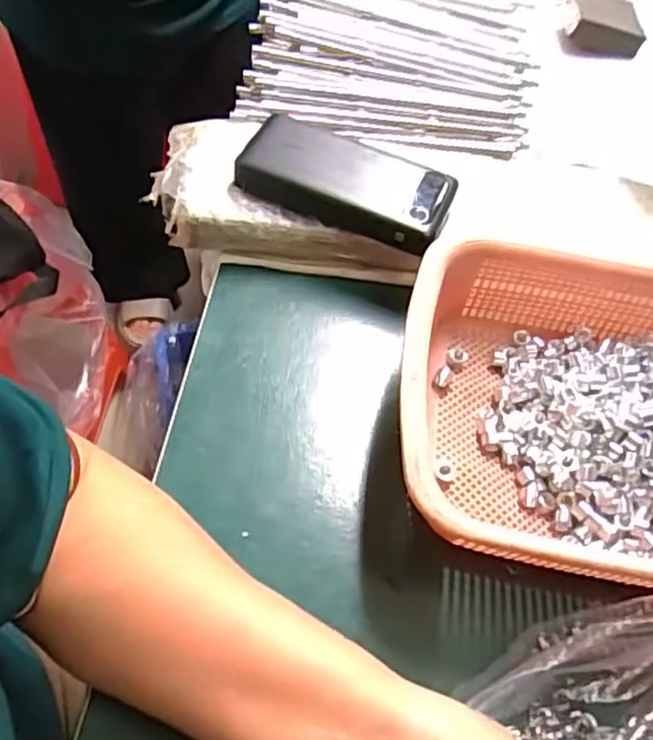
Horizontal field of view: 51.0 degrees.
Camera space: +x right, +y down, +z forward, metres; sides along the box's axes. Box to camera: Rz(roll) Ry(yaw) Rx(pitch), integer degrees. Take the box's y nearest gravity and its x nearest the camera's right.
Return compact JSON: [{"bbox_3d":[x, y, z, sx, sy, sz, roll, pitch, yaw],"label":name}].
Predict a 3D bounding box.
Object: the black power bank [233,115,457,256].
[{"bbox_3d":[0.015,-0.142,0.504,0.155,0.022,0.073,22,60,13],"label":"black power bank"}]

